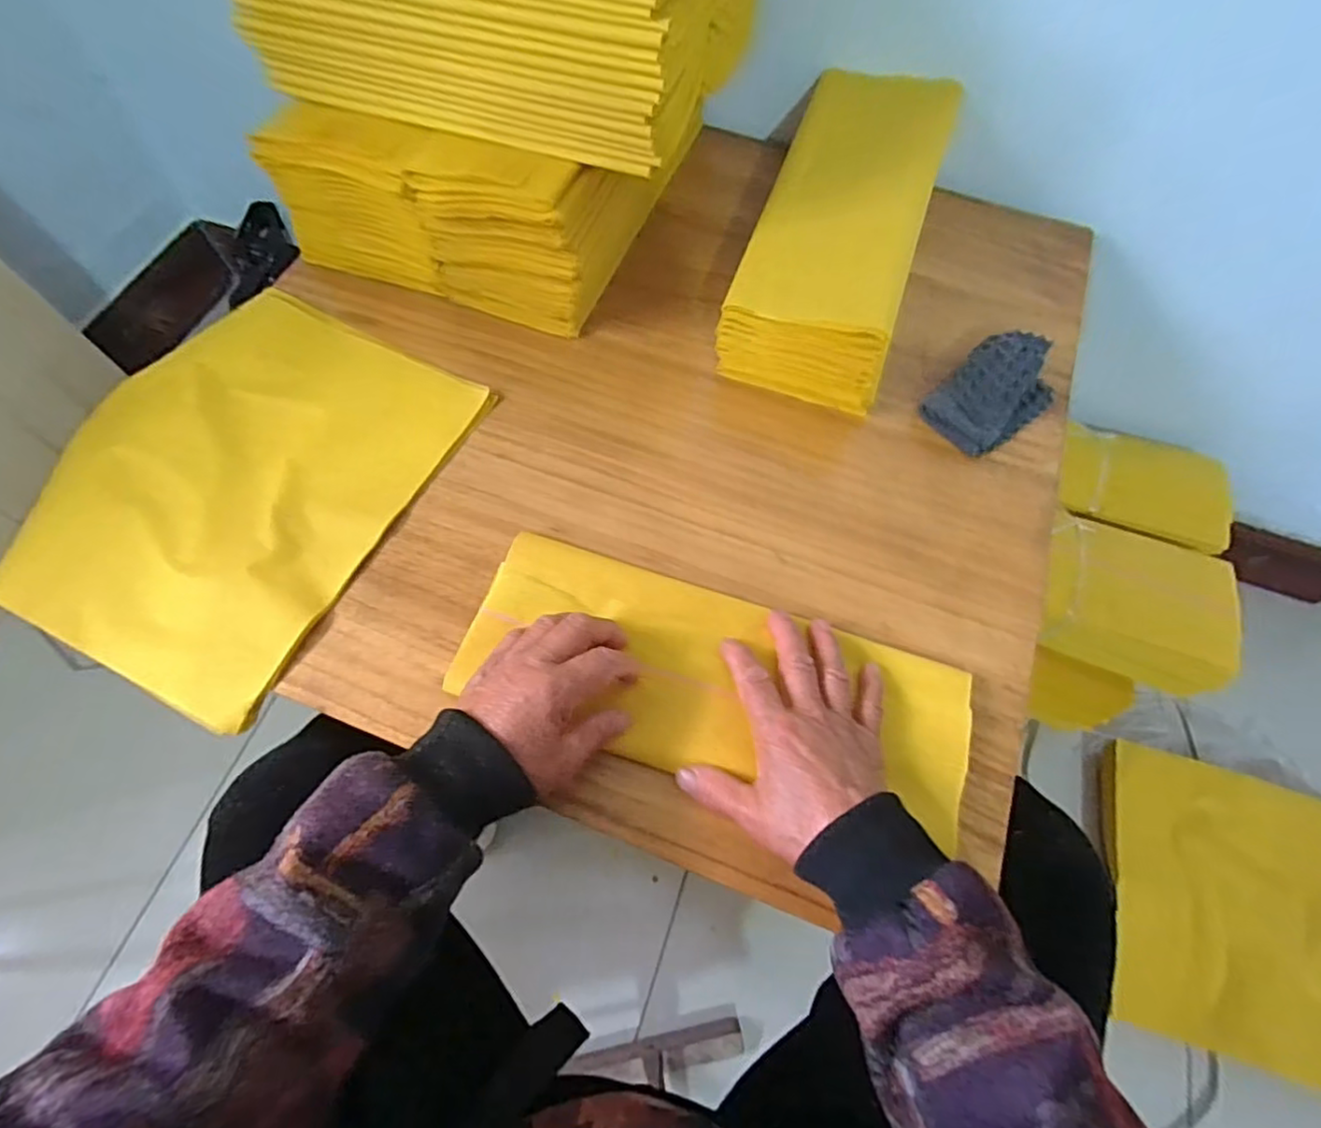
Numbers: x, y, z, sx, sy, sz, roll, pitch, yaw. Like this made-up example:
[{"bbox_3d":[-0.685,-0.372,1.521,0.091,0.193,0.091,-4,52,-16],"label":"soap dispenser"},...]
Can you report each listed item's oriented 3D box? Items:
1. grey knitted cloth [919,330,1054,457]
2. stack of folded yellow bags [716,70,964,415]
[{"bbox_3d":[0.270,-0.140,0.515,0.112,0.037,0.068,-37,72,-17],"label":"grey knitted cloth"},{"bbox_3d":[0.153,-0.282,0.538,0.133,0.102,0.293,19,66,6],"label":"stack of folded yellow bags"}]

